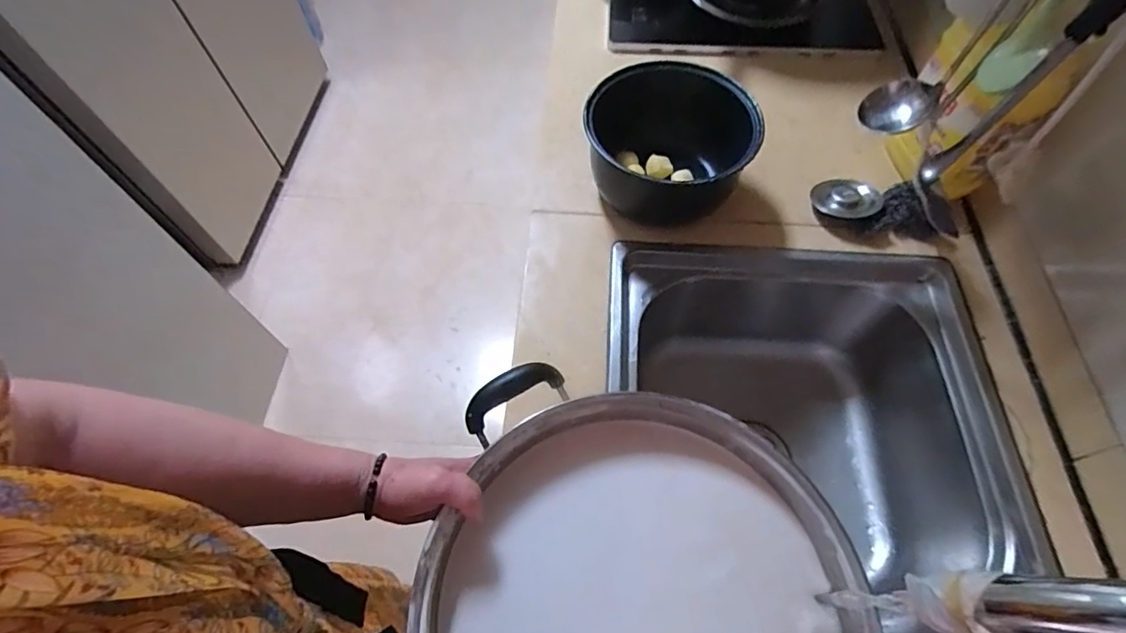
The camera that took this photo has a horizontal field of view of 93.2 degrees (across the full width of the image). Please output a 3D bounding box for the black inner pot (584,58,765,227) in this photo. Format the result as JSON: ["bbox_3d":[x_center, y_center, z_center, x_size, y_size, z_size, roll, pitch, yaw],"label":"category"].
[{"bbox_3d":[0.133,-0.211,0.676,0.204,0.118,0.174,8,61,6],"label":"black inner pot"}]

